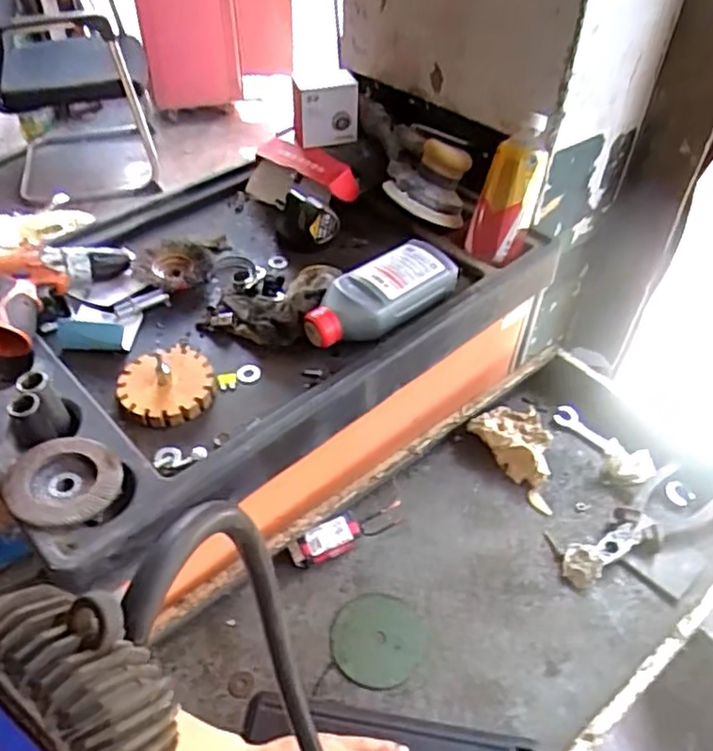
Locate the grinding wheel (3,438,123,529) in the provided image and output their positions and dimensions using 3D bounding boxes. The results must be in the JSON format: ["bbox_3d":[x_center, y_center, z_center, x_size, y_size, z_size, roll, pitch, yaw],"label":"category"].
[{"bbox_3d":[-0.244,0.089,0.557,0.085,0.023,0.077,-4,47,-5],"label":"grinding wheel"}]

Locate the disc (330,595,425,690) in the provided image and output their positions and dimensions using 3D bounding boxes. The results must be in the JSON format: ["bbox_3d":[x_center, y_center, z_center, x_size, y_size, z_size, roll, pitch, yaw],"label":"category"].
[{"bbox_3d":[0.021,0.268,0.679,0.089,0.004,0.091,1,46,-1],"label":"disc"}]

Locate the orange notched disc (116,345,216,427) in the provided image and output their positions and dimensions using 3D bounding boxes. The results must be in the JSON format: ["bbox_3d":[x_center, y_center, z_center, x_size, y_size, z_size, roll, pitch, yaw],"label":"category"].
[{"bbox_3d":[-0.180,0.007,0.635,0.084,0.027,0.083,1,46,-1],"label":"orange notched disc"}]

